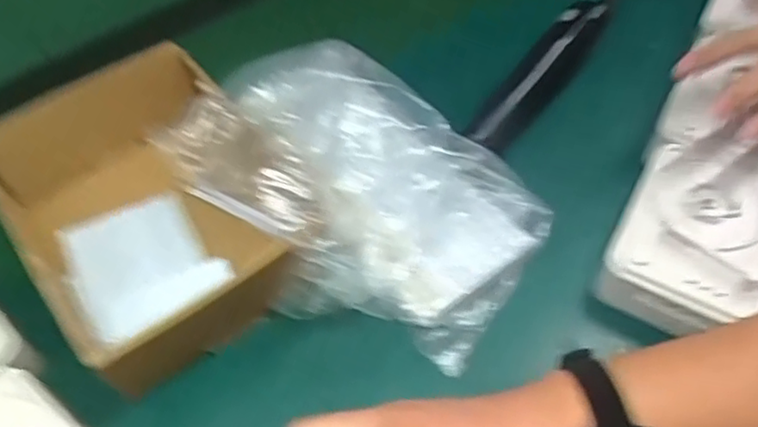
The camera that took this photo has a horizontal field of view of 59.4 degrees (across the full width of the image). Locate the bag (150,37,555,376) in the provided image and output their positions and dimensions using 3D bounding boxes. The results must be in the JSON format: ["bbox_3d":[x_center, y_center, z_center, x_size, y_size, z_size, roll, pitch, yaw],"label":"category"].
[{"bbox_3d":[-0.016,-0.016,0.471,0.246,0.091,0.181,38,65,26],"label":"bag"}]

